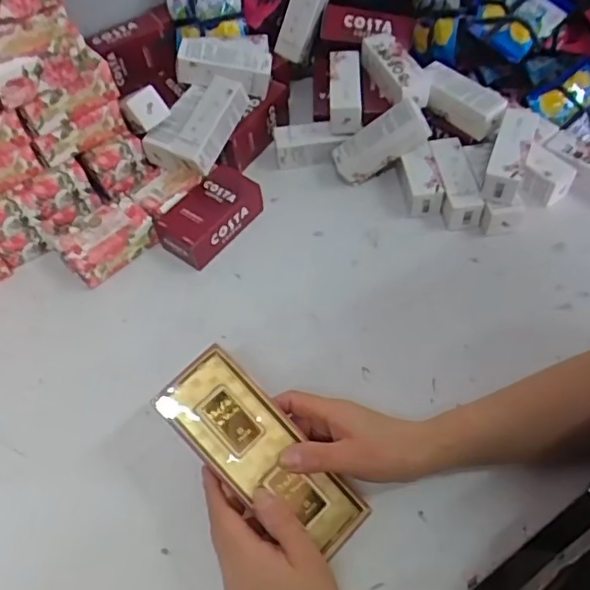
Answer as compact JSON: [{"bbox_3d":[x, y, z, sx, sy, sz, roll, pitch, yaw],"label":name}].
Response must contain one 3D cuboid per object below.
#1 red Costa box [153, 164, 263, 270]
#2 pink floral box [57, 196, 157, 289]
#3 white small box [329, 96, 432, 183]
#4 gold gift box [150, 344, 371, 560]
[{"bbox_3d":[-0.091,-0.083,0.609,0.062,0.049,0.105,30,63,23],"label":"red Costa box"},{"bbox_3d":[-0.195,-0.056,0.599,0.091,0.042,0.053,-40,61,-21],"label":"pink floral box"},{"bbox_3d":[0.092,-0.166,0.624,0.104,0.042,0.042,-30,52,22],"label":"white small box"},{"bbox_3d":[-0.022,0.115,0.421,0.165,0.028,0.064,41,65,0],"label":"gold gift box"}]

